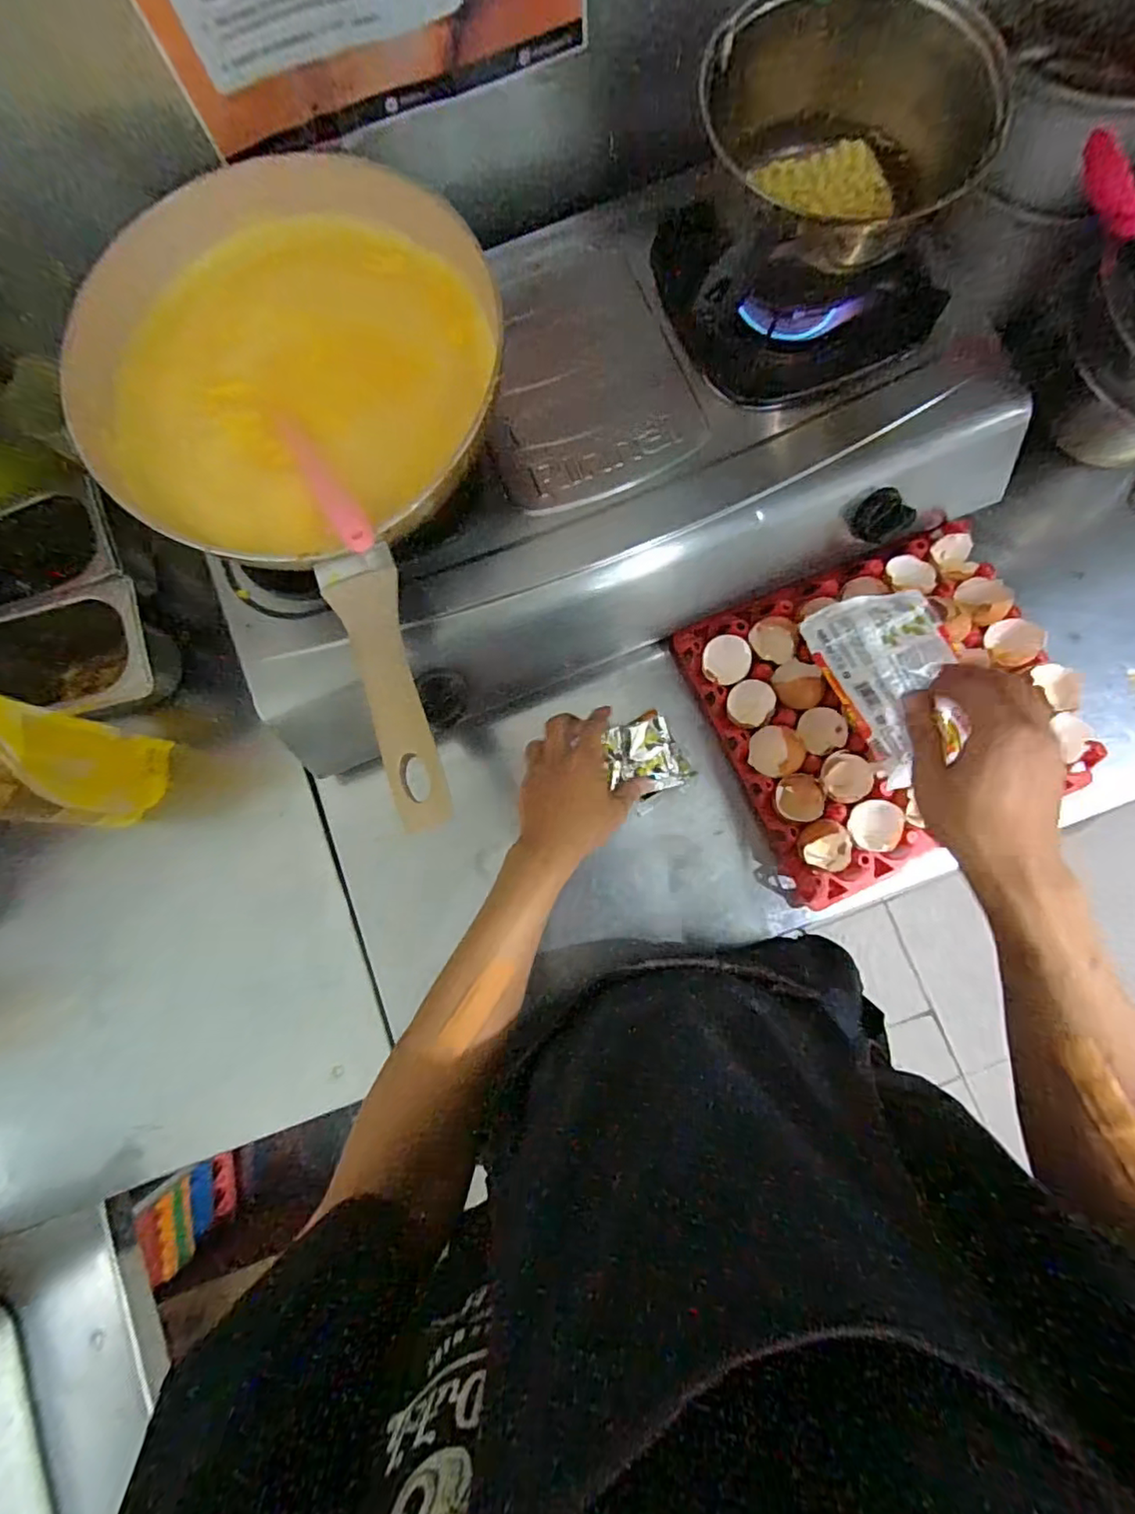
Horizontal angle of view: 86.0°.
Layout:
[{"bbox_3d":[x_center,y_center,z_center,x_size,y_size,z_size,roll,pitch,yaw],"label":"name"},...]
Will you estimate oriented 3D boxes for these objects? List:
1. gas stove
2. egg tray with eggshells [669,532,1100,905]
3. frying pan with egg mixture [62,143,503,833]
[{"bbox_3d":[0.024,-0.279,0.540,0.688,0.122,0.366,-20,81,0],"label":"gas stove"},{"bbox_3d":[0.286,-0.049,0.541,0.293,0.062,0.278,-24,81,-1],"label":"egg tray with eggshells"},{"bbox_3d":[-0.174,-0.199,0.429,0.289,0.060,0.475,-12,81,1],"label":"frying pan with egg mixture"}]

